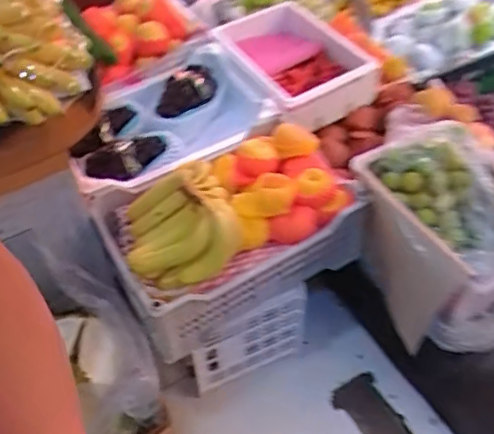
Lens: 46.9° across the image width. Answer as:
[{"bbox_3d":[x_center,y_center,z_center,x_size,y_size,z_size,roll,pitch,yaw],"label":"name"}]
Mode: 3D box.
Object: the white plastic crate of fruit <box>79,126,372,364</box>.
[{"bbox_3d":[-0.032,0.008,1.196,0.487,0.263,0.322,-19,51,-15],"label":"white plastic crate of fruit"}]

